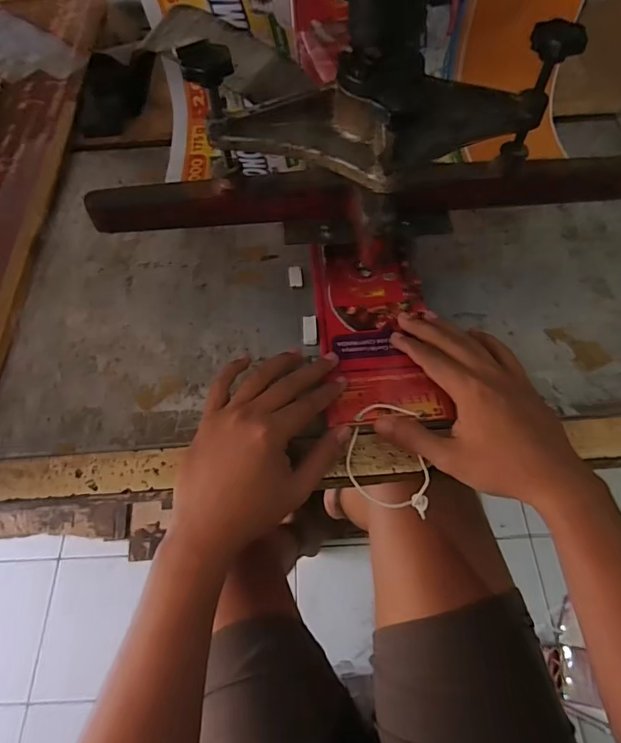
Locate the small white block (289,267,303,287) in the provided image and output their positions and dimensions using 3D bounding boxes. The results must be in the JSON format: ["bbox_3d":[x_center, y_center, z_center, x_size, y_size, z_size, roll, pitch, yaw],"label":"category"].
[{"bbox_3d":[-0.015,-0.095,0.458,0.013,0.004,0.024,-4,61,-1],"label":"small white block"}]

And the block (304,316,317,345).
[{"bbox_3d":[0.000,-0.038,0.430,0.013,0.009,0.027,-3,61,0],"label":"block"}]

